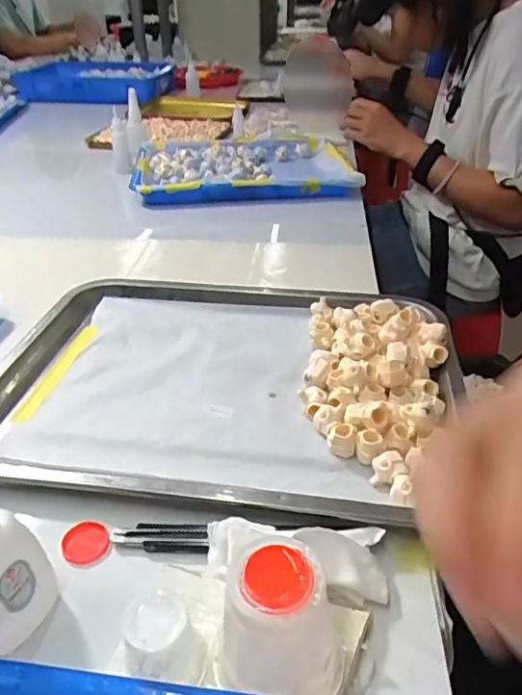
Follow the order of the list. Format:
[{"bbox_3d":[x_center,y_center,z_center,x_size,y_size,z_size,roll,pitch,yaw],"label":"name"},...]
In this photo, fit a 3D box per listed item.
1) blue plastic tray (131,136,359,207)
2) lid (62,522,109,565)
[{"bbox_3d":[-0.031,-0.287,0.864,0.320,0.033,0.246,-5,34,-6],"label":"blue plastic tray"},{"bbox_3d":[-0.099,0.109,0.312,0.025,0.004,0.028,-20,39,-26],"label":"lid"}]

